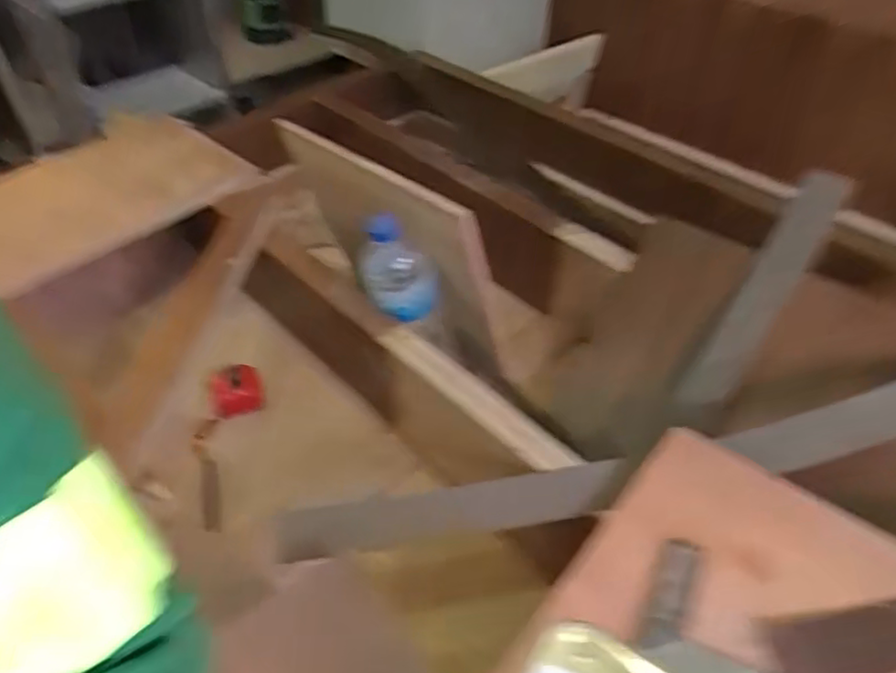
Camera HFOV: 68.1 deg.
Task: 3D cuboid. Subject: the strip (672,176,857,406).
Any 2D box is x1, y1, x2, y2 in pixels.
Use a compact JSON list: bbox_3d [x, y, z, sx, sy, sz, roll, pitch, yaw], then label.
[{"bbox_3d":[0.327,-0.043,0.699,0.017,0.269,0.050,2,30,-49],"label":"strip"}]

